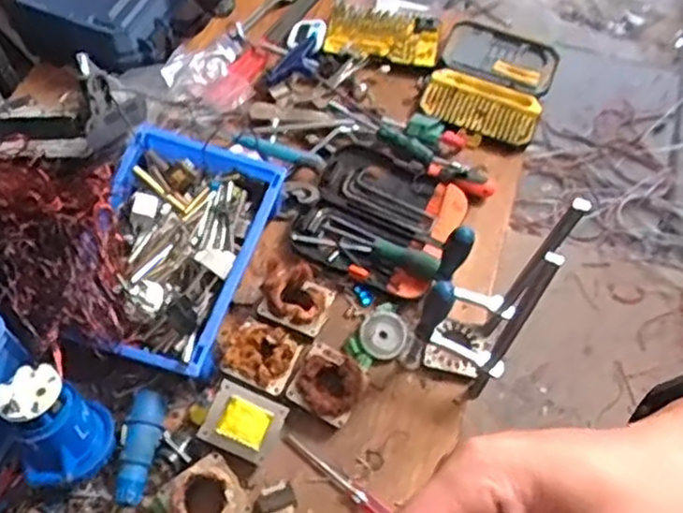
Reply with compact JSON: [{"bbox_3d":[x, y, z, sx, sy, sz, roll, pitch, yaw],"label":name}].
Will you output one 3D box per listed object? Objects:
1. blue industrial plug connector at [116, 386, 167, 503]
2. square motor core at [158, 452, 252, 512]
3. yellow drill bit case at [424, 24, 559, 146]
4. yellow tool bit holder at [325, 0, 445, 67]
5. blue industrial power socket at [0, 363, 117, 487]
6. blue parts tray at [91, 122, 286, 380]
[{"bbox_3d":[-0.233,0.225,0.826,0.042,0.041,0.127,3,59,1],"label":"blue industrial plug connector"},{"bbox_3d":[-0.152,0.276,0.792,0.084,0.046,0.080,-32,65,-18],"label":"square motor core"},{"bbox_3d":[0.246,-0.292,1.153,0.187,0.045,0.247,21,61,11],"label":"yellow drill bit case"},{"bbox_3d":[0.081,-0.431,1.241,0.197,0.044,0.259,10,53,3],"label":"yellow tool bit holder"},{"bbox_3d":[-0.319,0.190,0.780,0.103,0.131,0.108,-39,67,-21],"label":"blue industrial power socket"},{"bbox_3d":[-0.218,-0.015,0.910,0.206,0.071,0.320,15,60,7],"label":"blue parts tray"}]

